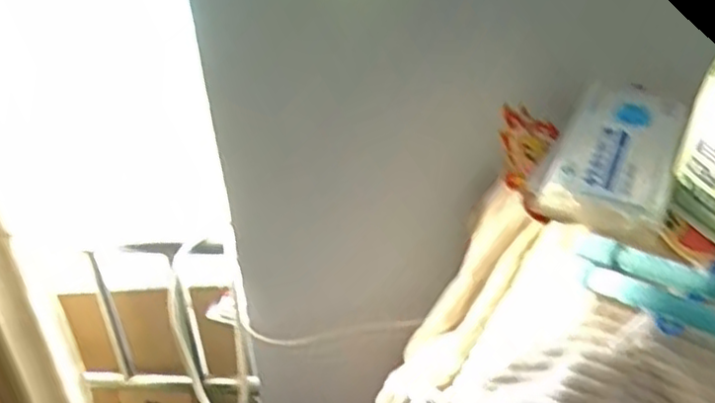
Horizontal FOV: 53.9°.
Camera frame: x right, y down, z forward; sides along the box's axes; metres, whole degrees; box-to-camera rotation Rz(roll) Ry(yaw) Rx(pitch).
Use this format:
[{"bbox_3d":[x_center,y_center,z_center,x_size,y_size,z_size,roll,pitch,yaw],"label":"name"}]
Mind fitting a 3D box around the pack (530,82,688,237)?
[{"bbox_3d":[0.239,-0.046,0.659,0.112,0.060,0.192,10,32,25],"label":"pack"}]

